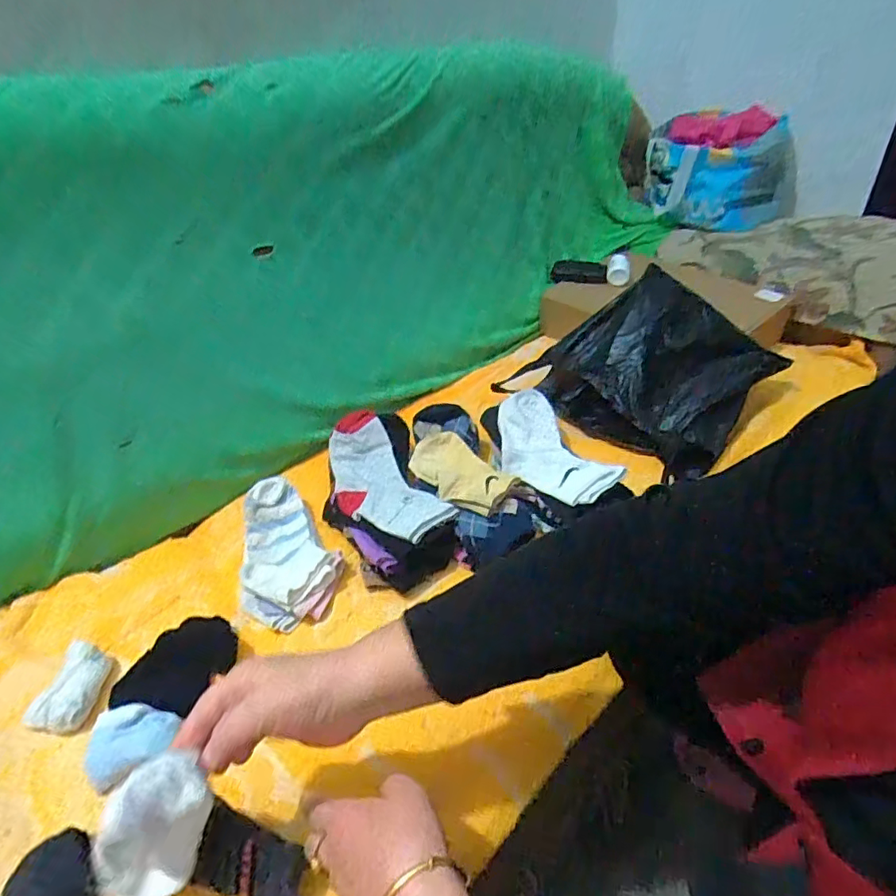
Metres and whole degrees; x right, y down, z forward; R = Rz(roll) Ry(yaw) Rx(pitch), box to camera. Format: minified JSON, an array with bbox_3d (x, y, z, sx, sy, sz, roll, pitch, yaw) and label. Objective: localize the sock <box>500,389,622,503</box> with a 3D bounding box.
[{"bbox_3d":[0.123,-0.003,0.713,0.111,0.031,0.223,-14,37,-15],"label":"sock"}]

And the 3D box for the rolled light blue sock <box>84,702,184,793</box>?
[{"bbox_3d":[-0.277,0.262,0.485,0.067,0.039,0.055,-6,36,-3],"label":"rolled light blue sock"}]

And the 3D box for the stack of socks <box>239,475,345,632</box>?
[{"bbox_3d":[-0.200,0.120,0.655,0.113,0.053,0.191,-23,40,-26],"label":"stack of socks"}]

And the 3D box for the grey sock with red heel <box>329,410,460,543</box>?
[{"bbox_3d":[-0.090,0.036,0.691,0.102,0.049,0.231,-23,40,-25],"label":"grey sock with red heel"}]

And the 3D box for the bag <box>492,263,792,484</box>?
[{"bbox_3d":[0.294,-0.138,0.829,0.274,0.165,0.317,-30,43,-32],"label":"bag"}]

